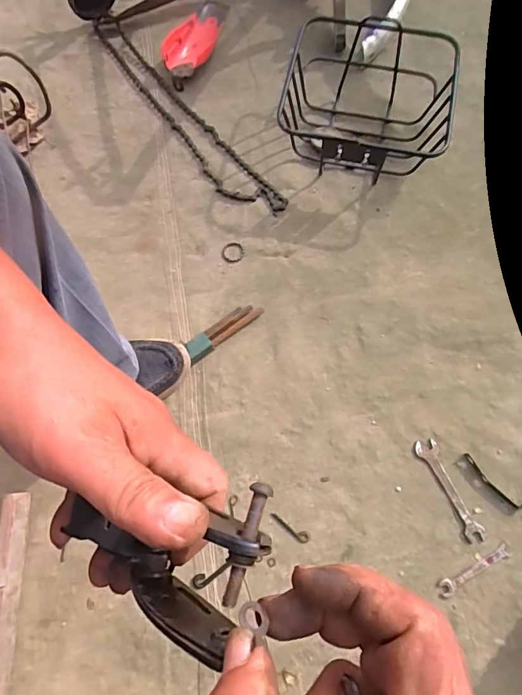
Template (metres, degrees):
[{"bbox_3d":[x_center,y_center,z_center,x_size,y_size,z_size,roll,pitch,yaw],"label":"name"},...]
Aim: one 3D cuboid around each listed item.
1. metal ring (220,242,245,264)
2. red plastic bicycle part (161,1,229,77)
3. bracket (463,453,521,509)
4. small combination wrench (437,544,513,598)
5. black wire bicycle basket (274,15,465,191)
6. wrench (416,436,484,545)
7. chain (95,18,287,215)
[{"bbox_3d":[-0.048,-0.159,0.729,0.038,0.006,0.035,0,74,0],"label":"metal ring"},{"bbox_3d":[-0.117,-0.583,0.815,0.058,0.061,0.170,31,74,8],"label":"red plastic bicycle part"},{"bbox_3d":[0.348,0.196,0.625,0.111,0.013,0.054,15,73,3],"label":"bracket"},{"bbox_3d":[0.295,0.307,0.593,0.111,0.007,0.022,-27,76,-7],"label":"small combination wrench"},{"bbox_3d":[0.170,-0.402,0.716,0.258,0.153,0.232,8,74,3],"label":"black wire bicycle basket"},{"bbox_3d":[0.271,0.205,0.624,0.031,0.006,0.149,-23,75,-6],"label":"wrench"},{"bbox_3d":[-0.148,-0.415,0.790,0.073,0.022,0.533,-42,82,-2],"label":"chain"}]

